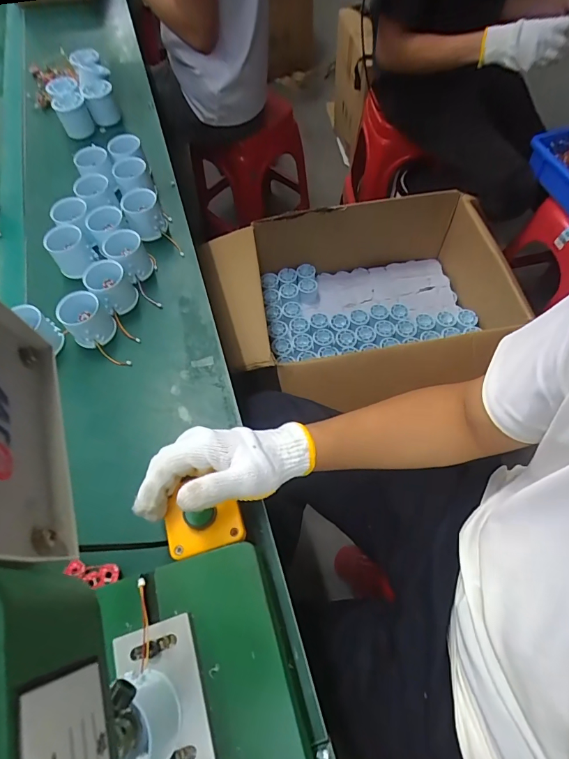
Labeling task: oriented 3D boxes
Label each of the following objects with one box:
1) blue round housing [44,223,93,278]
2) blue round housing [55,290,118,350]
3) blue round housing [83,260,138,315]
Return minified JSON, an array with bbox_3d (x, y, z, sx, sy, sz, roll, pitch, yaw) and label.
[{"bbox_3d":[-0.308,-0.186,0.567,0.052,0.050,0.049,-1,63,2],"label":"blue round housing"},{"bbox_3d":[-0.252,-0.077,0.509,0.053,0.050,0.056,-1,63,2],"label":"blue round housing"},{"bbox_3d":[-0.231,-0.123,0.531,0.054,0.054,0.052,-36,67,-15],"label":"blue round housing"}]

